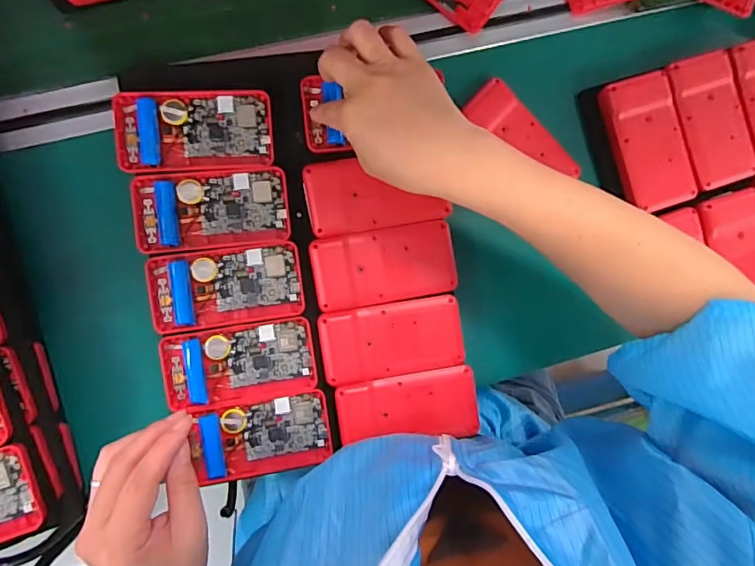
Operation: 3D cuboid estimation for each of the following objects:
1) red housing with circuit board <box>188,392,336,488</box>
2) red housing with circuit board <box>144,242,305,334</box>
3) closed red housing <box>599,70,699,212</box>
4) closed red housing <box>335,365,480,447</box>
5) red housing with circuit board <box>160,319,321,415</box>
[{"bbox_3d":[-0.095,0.129,0.422,0.109,0.011,0.063,-8,95,-7],"label":"red housing with circuit board"},{"bbox_3d":[-0.124,0.004,0.417,0.120,0.010,0.062,-7,92,-7],"label":"red housing with circuit board"},{"bbox_3d":[0.247,-0.128,0.470,0.063,0.028,0.118,-17,93,-7],"label":"closed red housing"},{"bbox_3d":[0.027,0.108,0.435,0.119,0.012,0.057,-7,92,-7],"label":"closed red housing"},{"bbox_3d":[-0.114,0.067,0.419,0.121,0.010,0.062,-8,92,-7],"label":"red housing with circuit board"}]

